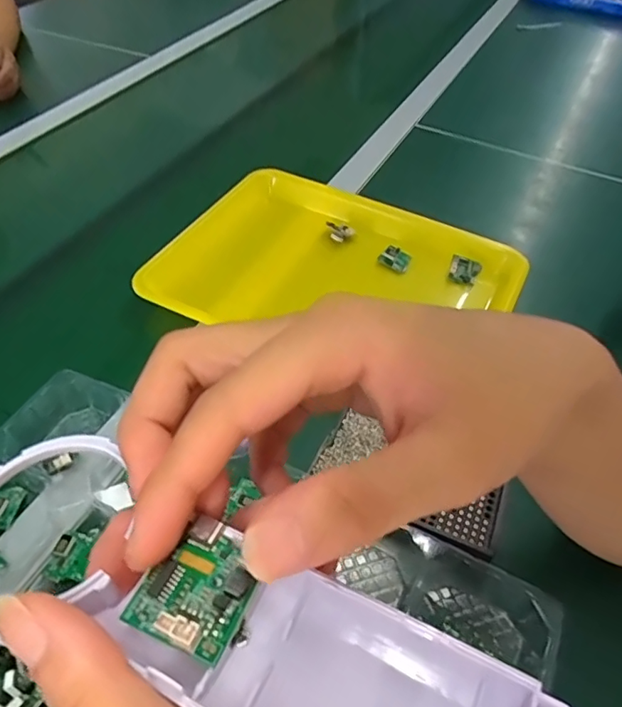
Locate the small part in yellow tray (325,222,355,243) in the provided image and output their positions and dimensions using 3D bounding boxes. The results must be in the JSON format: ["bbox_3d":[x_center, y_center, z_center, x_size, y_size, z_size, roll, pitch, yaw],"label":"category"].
[{"bbox_3d":[0.033,-0.137,0.591,0.032,0.013,0.019,4,49,1],"label":"small part in yellow tray"}]

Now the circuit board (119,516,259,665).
[{"bbox_3d":[-0.030,0.061,0.140,0.027,0.009,0.032,20,52,15],"label":"circuit board"}]

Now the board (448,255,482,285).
[{"bbox_3d":[0.162,-0.088,0.556,0.032,0.027,0.007,11,6,-10],"label":"board"}]

